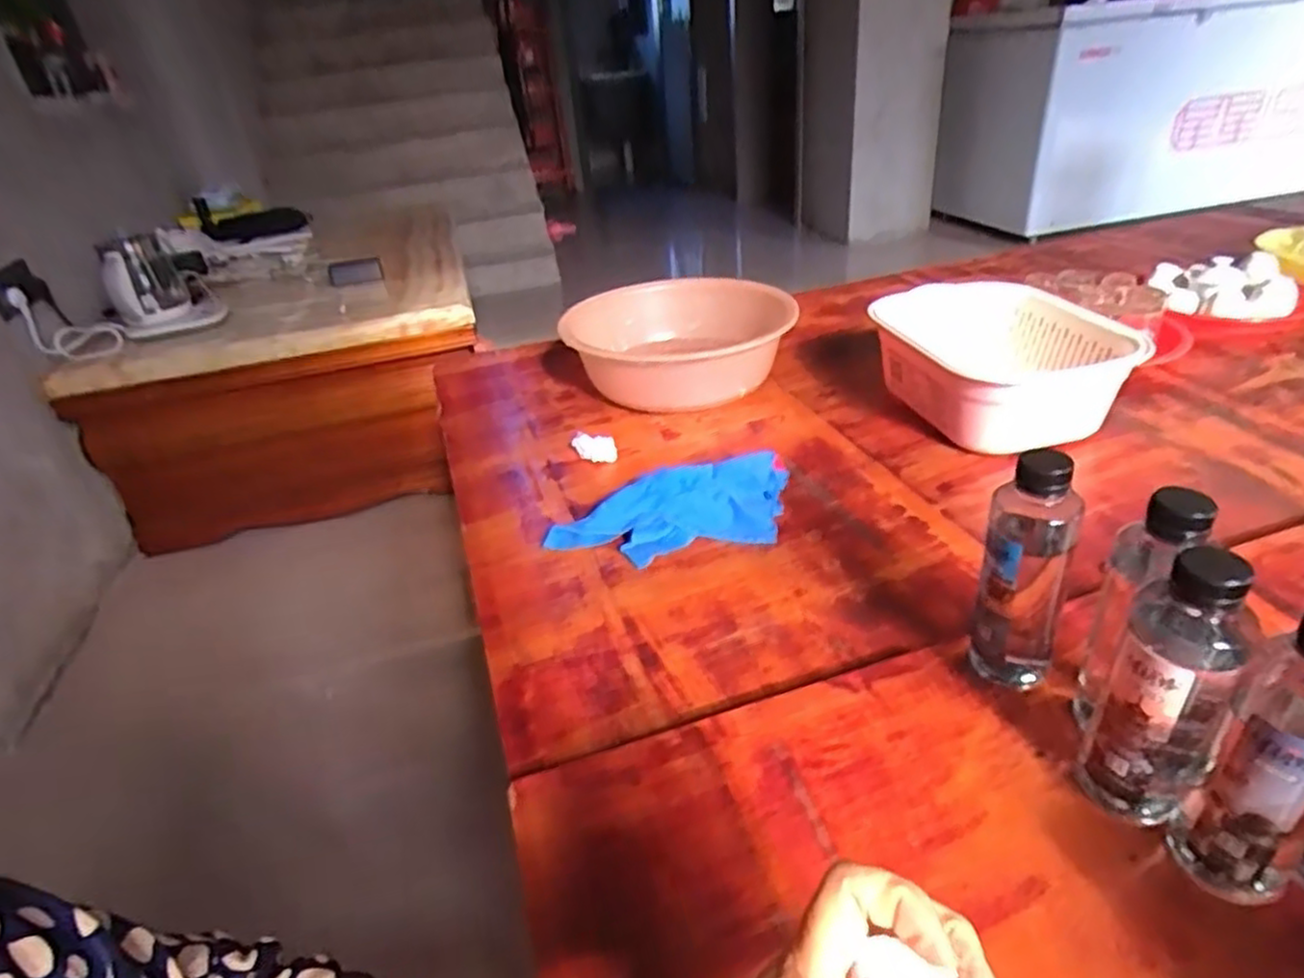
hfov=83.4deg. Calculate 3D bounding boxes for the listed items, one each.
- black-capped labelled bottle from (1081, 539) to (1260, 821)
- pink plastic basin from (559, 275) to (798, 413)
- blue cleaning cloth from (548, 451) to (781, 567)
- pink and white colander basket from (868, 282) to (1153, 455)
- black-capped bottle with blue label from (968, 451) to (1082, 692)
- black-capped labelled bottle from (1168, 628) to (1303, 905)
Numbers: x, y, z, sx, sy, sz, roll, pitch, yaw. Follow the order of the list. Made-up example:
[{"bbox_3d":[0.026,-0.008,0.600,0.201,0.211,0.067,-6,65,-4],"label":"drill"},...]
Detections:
[{"bbox_3d":[0.285,0.112,0.405,0.052,0.183,0.048,21,40,39],"label":"black-capped labelled bottle"},{"bbox_3d":[0.043,-0.208,1.072,0.312,0.113,0.312,-5,32,3],"label":"pink plastic basin"},{"bbox_3d":[0.040,0.023,0.759,0.280,0.039,0.135,-19,33,-21],"label":"blue cleaning cloth"},{"bbox_3d":[0.422,-0.150,0.886,0.223,0.121,0.276,-11,31,-7],"label":"pink and white colander basket"},{"bbox_3d":[0.253,0.065,0.501,0.052,0.185,0.045,14,36,31],"label":"black-capped bottle with blue label"},{"bbox_3d":[0.311,0.136,0.365,0.044,0.178,0.051,-30,38,-34],"label":"black-capped labelled bottle"}]

